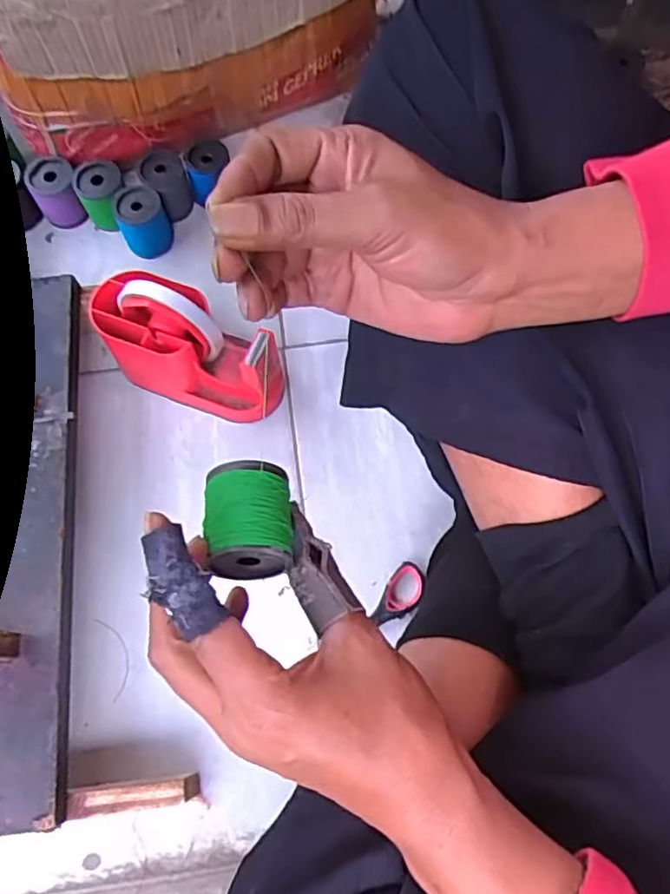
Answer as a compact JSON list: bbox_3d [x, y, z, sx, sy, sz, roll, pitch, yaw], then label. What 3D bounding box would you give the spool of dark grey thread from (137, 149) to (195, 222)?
[{"bbox_3d":[-0.159,-0.247,0.601,0.040,0.048,0.038,0,69,0],"label":"spool of dark grey thread"}]

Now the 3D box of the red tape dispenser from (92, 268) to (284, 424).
[{"bbox_3d":[-0.119,-0.082,0.514,0.144,0.107,0.061,21,70,8],"label":"red tape dispenser"}]

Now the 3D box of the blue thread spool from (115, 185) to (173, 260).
[{"bbox_3d":[-0.178,-0.208,0.595,0.044,0.055,0.043,0,69,0],"label":"blue thread spool"}]

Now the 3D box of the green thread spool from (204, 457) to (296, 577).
[{"bbox_3d":[-0.044,0.036,0.322,0.043,0.036,0.054,-4,69,-1],"label":"green thread spool"}]

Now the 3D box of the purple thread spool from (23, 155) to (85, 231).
[{"bbox_3d":[-0.265,-0.243,0.606,0.042,0.046,0.050,-24,71,-9],"label":"purple thread spool"}]

